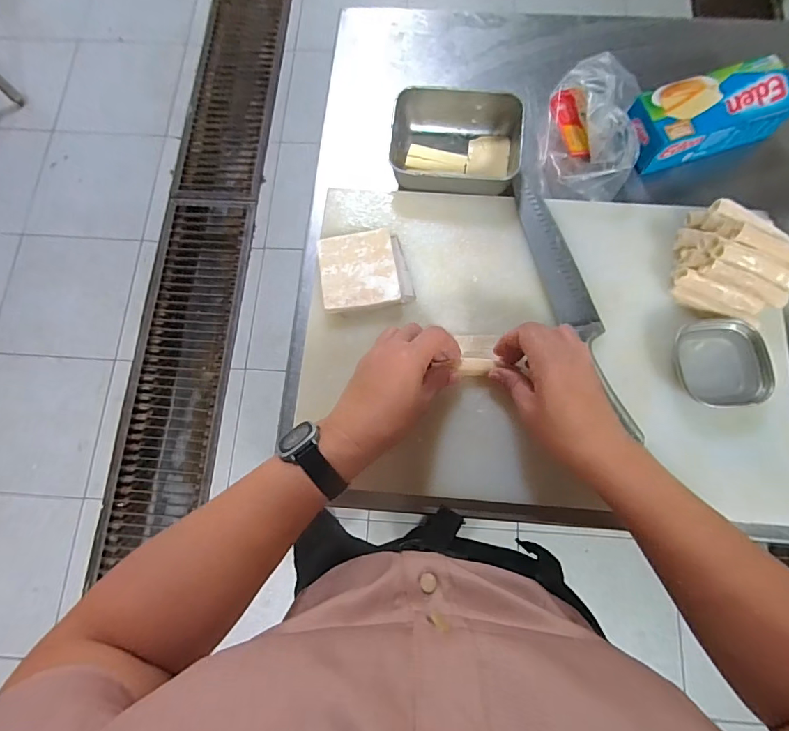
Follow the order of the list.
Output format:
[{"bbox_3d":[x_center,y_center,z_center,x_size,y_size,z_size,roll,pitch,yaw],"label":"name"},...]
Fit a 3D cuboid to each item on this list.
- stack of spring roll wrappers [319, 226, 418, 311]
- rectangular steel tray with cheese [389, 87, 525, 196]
[{"bbox_3d":[-0.029,-0.094,0.440,0.087,0.017,0.081,-7,76,0],"label":"stack of spring roll wrappers"},{"bbox_3d":[0.068,-0.238,0.479,0.138,0.045,0.107,10,76,4],"label":"rectangular steel tray with cheese"}]

